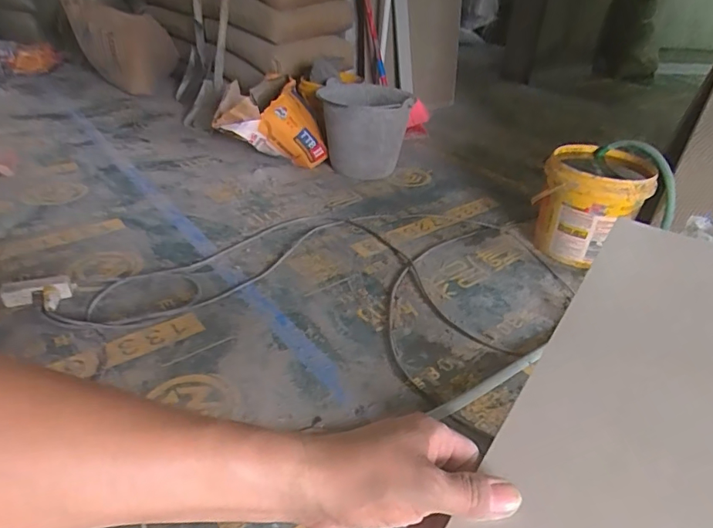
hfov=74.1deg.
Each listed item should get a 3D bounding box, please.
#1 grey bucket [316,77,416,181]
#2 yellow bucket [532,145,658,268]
[{"bbox_3d":[0.023,-0.470,1.668,0.305,0.253,0.332,-1,33,-8],"label":"grey bucket"},{"bbox_3d":[0.609,-0.155,1.231,0.246,0.231,0.226,22,37,26],"label":"yellow bucket"}]

